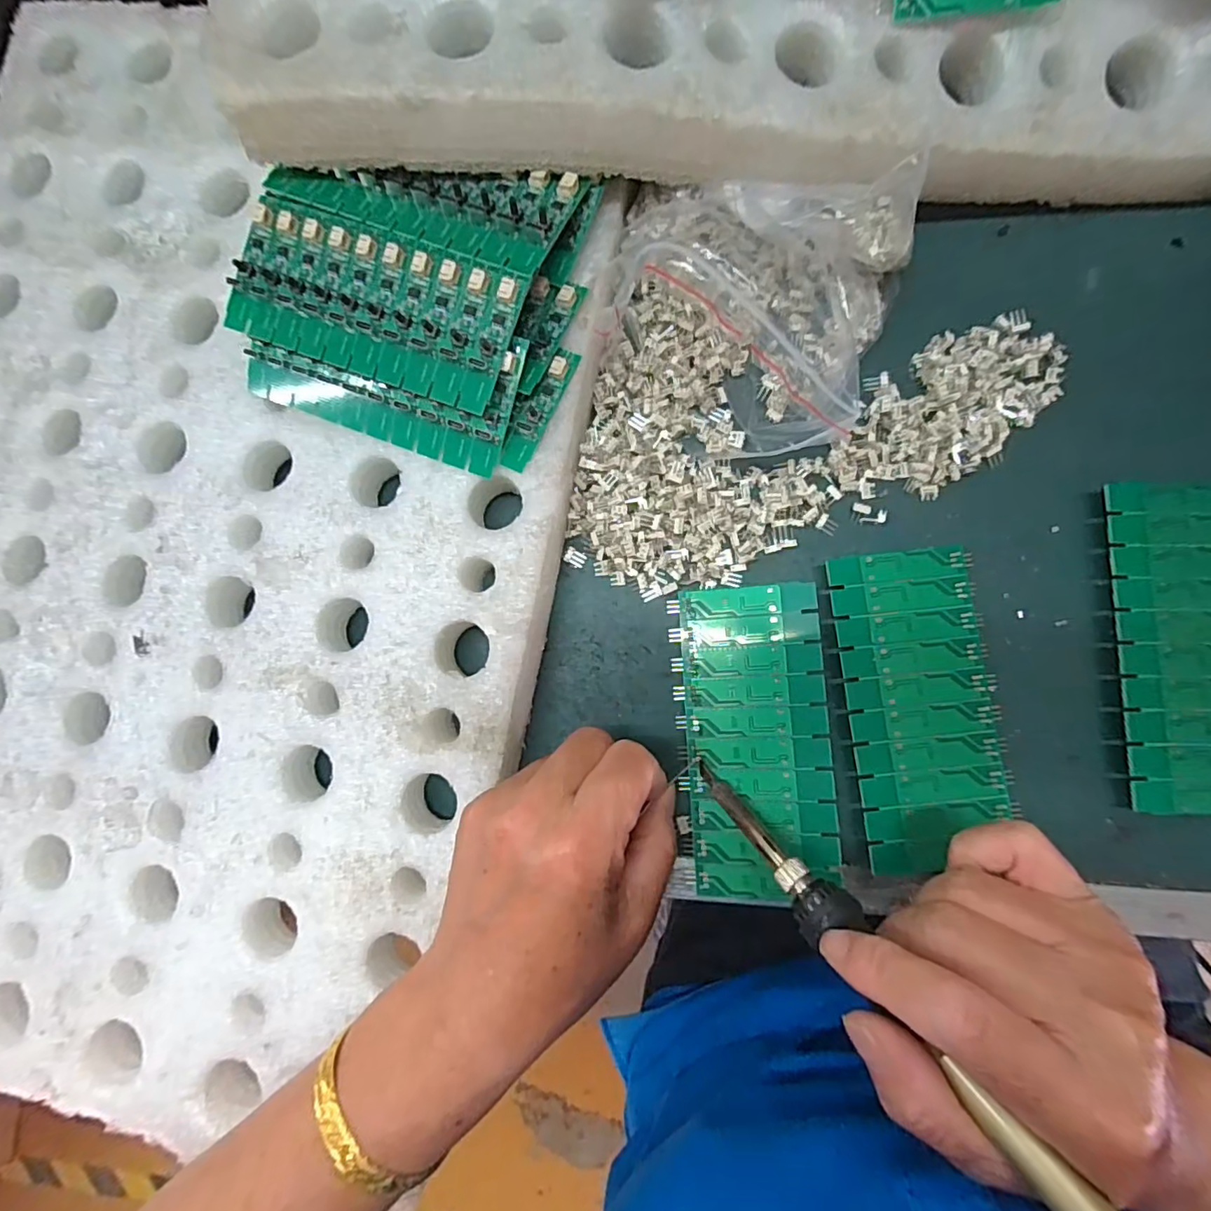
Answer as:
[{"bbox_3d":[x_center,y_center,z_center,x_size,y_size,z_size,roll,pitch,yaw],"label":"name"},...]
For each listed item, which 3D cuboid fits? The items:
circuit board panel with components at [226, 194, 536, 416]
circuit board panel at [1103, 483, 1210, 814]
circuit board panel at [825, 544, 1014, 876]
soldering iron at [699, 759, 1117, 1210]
[{"bbox_3d":[-0.106,-0.136,0.251,0.137,0.007,0.060,21,98,8],"label":"circuit board panel with components"},{"bbox_3d":[0.249,0.017,0.238,0.061,0.008,0.136,-1,84,7],"label":"circuit board panel"},{"bbox_3d":[0.139,0.044,0.249,0.062,0.004,0.135,-7,83,7],"label":"circuit board panel"},{"bbox_3d":[0.097,0.130,0.185,0.019,0.015,0.208,-43,47,-1],"label":"soldering iron"}]

